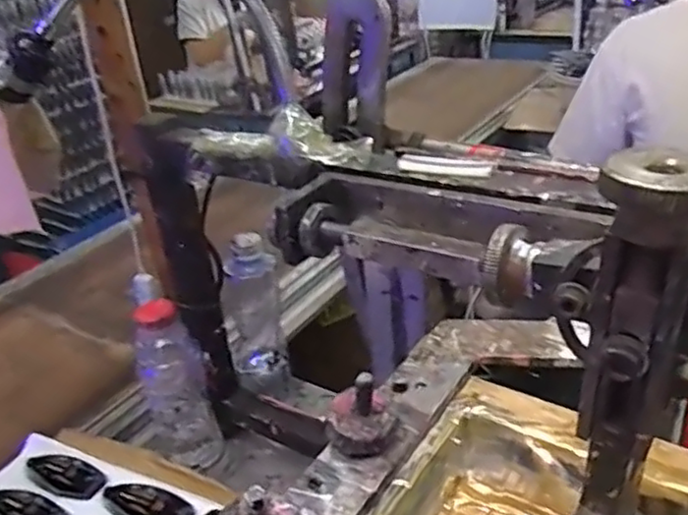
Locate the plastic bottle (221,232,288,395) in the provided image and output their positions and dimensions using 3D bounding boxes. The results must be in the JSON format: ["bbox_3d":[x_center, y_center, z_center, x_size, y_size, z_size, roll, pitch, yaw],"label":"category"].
[{"bbox_3d":[-0.102,0.070,0.738,0.046,0.193,0.051,11,34,28],"label":"plastic bottle"}]

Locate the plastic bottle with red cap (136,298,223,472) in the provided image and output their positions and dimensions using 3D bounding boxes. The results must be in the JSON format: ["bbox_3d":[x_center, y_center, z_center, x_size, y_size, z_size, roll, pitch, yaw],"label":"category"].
[{"bbox_3d":[-0.178,0.138,0.701,0.062,0.194,0.052,-16,31,-15],"label":"plastic bottle with red cap"}]

